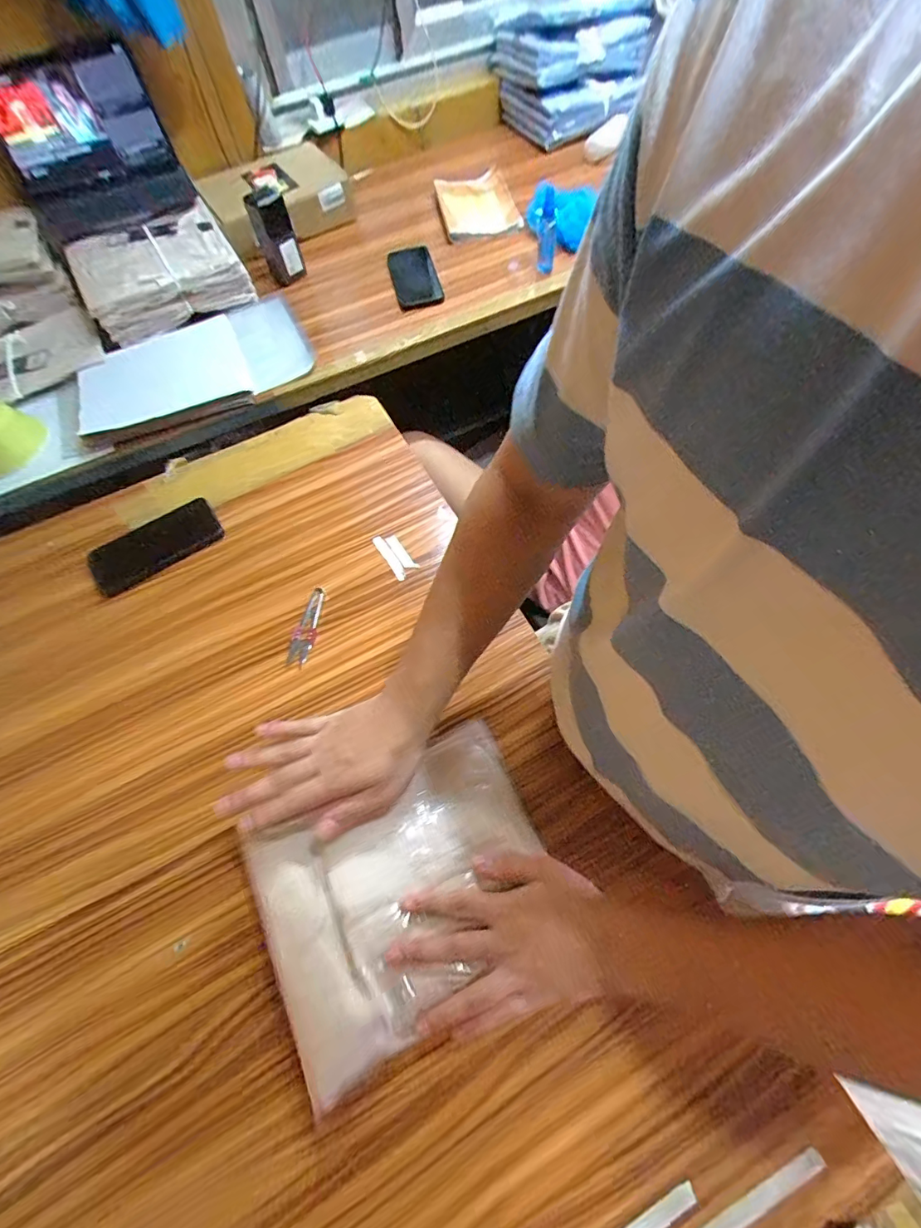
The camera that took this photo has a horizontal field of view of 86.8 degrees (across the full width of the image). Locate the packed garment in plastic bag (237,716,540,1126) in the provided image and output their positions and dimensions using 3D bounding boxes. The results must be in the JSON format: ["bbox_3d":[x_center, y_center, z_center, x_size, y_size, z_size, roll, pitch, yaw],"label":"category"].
[{"bbox_3d":[-0.044,0.237,0.433,0.247,0.036,0.199,-26,64,-10],"label":"packed garment in plastic bag"}]

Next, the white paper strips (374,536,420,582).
[{"bbox_3d":[-0.084,-0.076,0.629,0.030,0.005,0.072,-31,65,-12],"label":"white paper strips"}]

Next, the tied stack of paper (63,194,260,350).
[{"bbox_3d":[-0.520,-0.589,0.844,0.259,0.080,0.191,-35,66,-13],"label":"tied stack of paper"}]

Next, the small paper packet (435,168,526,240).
[{"bbox_3d":[0.029,-0.824,0.979,0.148,0.028,0.183,-17,63,-5],"label":"small paper packet"}]

